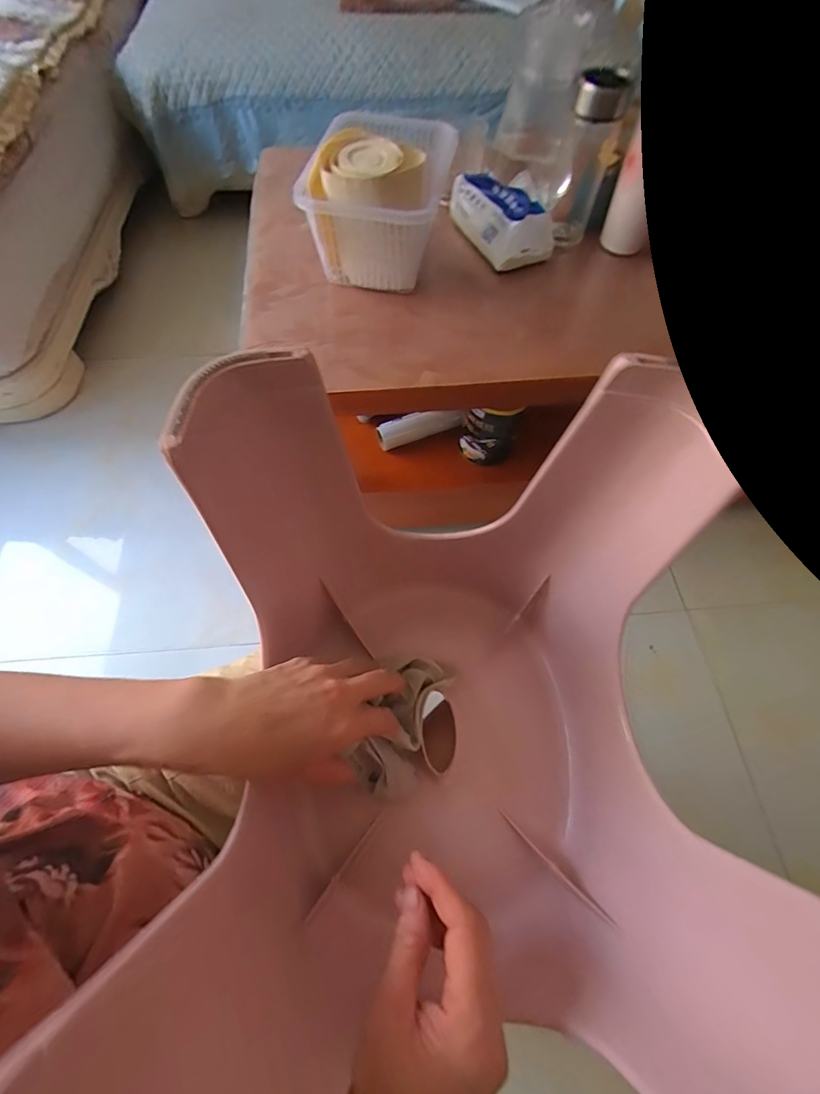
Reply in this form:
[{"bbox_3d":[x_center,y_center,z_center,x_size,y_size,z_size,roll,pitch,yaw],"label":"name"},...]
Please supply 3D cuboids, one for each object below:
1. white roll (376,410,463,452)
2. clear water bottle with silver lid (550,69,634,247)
[{"bbox_3d":[0.017,-0.226,0.804,0.161,0.033,0.045,-17,65,-10],"label":"white roll"},{"bbox_3d":[0.251,-0.553,0.619,0.065,0.180,0.074,23,65,10],"label":"clear water bottle with silver lid"}]

